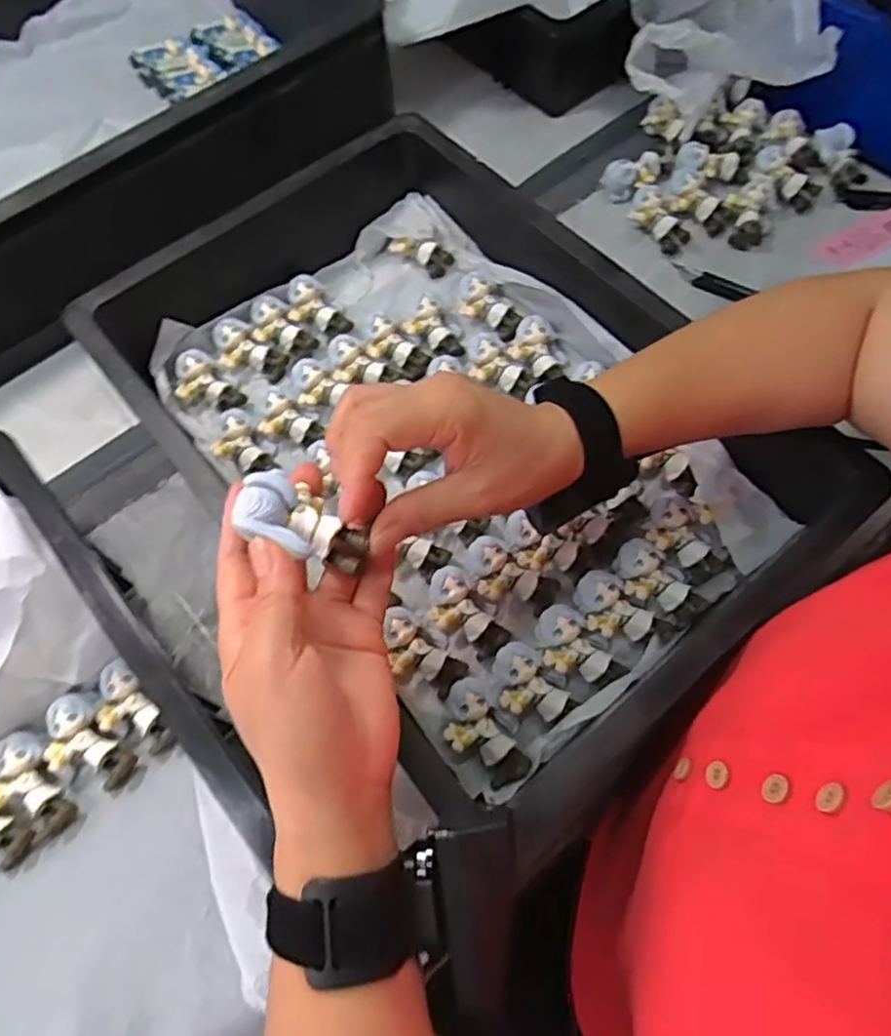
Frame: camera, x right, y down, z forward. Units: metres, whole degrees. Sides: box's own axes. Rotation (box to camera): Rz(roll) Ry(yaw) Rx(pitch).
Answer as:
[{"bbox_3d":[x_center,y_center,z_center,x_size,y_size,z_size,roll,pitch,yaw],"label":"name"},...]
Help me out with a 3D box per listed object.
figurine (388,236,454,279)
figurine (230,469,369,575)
[{"bbox_3d":[-0.020,-0.224,0.568,0.052,0.023,0.023,35,72,17],"label":"figurine"},{"bbox_3d":[-0.063,0.000,0.303,0.056,0.025,0.035,15,67,9],"label":"figurine"}]

